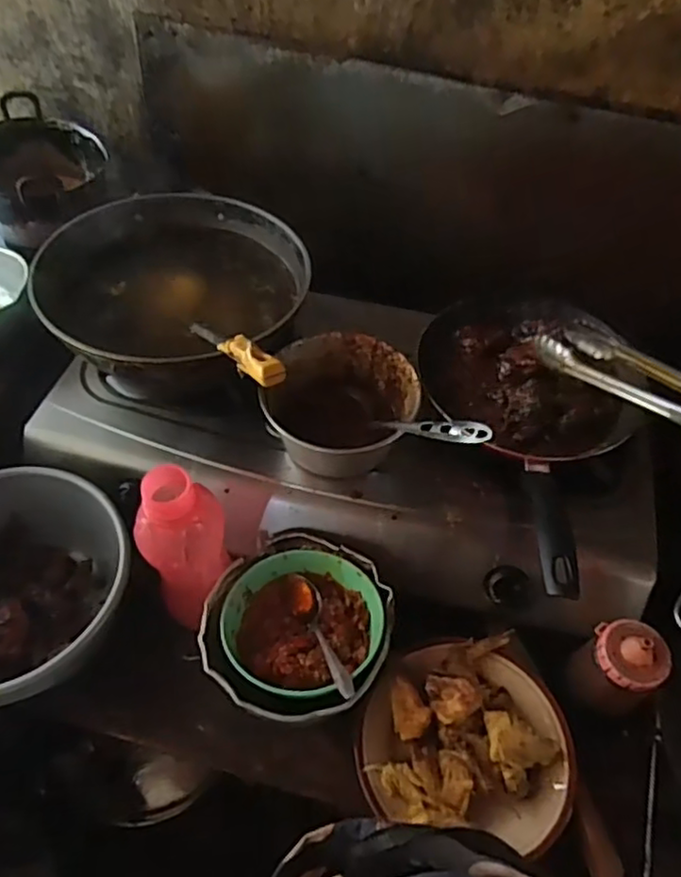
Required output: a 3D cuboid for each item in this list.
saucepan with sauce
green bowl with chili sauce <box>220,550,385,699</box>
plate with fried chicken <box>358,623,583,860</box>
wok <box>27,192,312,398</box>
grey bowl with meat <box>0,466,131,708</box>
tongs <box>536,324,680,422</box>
[{"bbox_3d":[-0.002,-0.031,0.729,0.169,0.098,0.167,10,53,5],"label":"saucepan with sauce"},{"bbox_3d":[-0.036,0.179,0.644,0.152,0.054,0.154,1,53,-2],"label":"green bowl with chili sauce"},{"bbox_3d":[0.124,0.277,0.615,0.202,0.055,0.198,11,53,5],"label":"plate with fried chicken"},{"bbox_3d":[-0.187,-0.176,0.763,0.298,0.086,0.280,1,53,-2],"label":"wok"},{"bbox_3d":[-0.339,0.160,0.680,0.228,0.120,0.229,1,53,-2],"label":"grey bowl with meat"},{"bbox_3d":[0.275,-0.049,0.591,0.073,0.025,0.269,-14,30,-13],"label":"tongs"}]

